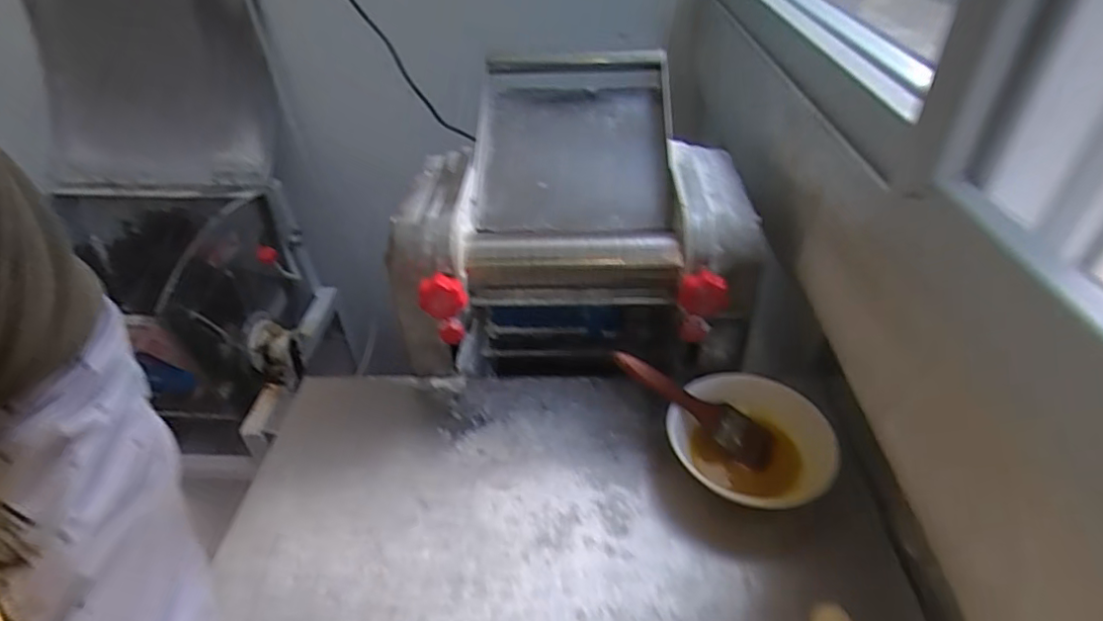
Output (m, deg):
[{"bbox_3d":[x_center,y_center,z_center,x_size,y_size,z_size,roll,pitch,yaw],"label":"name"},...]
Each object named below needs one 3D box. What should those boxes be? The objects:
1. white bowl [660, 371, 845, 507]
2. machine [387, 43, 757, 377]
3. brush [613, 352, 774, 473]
[{"bbox_3d":[0.190,0.129,0.555,0.154,0.051,0.140,-2,39,2],"label":"white bowl"},{"bbox_3d":[0.017,-0.089,0.708,0.367,0.287,0.347,-4,40,-3],"label":"machine"},{"bbox_3d":[0.139,0.093,0.570,0.173,0.017,0.044,33,46,3],"label":"brush"}]

